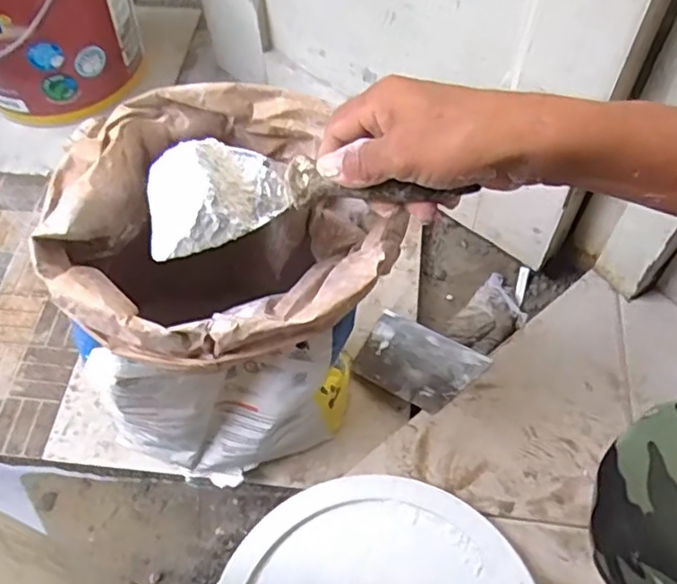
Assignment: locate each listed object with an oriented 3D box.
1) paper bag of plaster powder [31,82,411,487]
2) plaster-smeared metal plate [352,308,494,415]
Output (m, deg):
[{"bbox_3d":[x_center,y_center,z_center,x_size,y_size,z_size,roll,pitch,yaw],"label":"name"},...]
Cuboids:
[{"bbox_3d":[-0.082,0.026,0.540,0.245,0.350,0.172,-12,60,-8],"label":"paper bag of plaster powder"},{"bbox_3d":[0.088,0.079,0.742,0.140,0.006,0.095,25,58,32],"label":"plaster-smeared metal plate"}]

